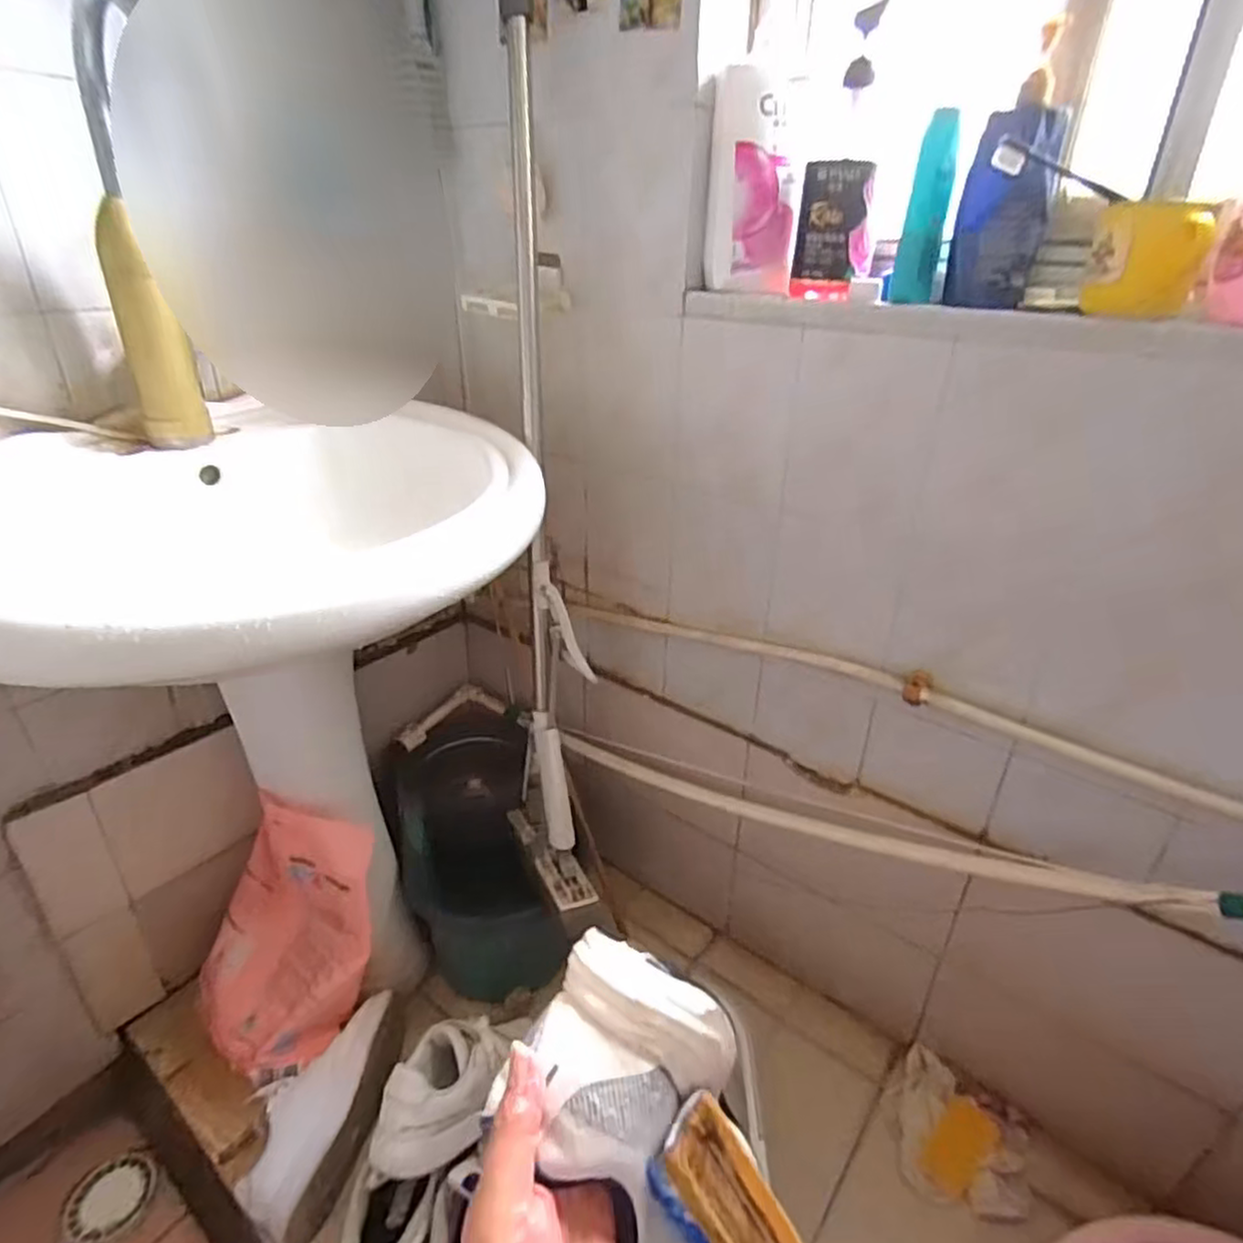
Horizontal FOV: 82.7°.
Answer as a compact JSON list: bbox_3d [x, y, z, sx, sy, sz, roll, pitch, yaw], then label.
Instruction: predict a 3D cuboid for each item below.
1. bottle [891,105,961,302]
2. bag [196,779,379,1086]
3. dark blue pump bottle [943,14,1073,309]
[{"bbox_3d":[0.290,-0.388,0.667,0.040,0.154,0.042,11,30,16],"label":"bottle"},{"bbox_3d":[-0.437,0.381,0.908,0.210,0.295,0.212,-21,36,-36],"label":"bag"},{"bbox_3d":[0.346,-0.393,0.621,0.073,0.205,0.061,17,32,25],"label":"dark blue pump bottle"}]

